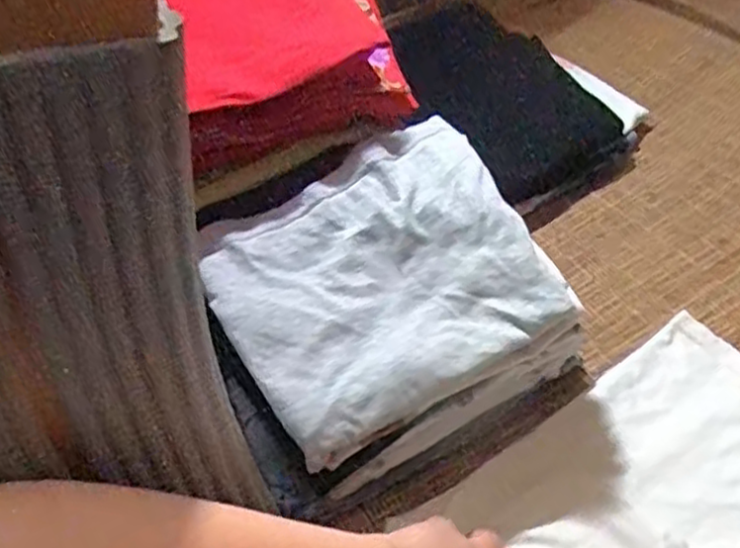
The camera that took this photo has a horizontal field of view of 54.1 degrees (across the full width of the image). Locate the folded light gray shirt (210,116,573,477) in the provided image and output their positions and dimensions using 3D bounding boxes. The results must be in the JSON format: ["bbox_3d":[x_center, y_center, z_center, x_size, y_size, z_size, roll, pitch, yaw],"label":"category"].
[{"bbox_3d":[0.006,0.000,0.515,0.217,0.030,0.193,-27,67,-14],"label":"folded light gray shirt"}]

